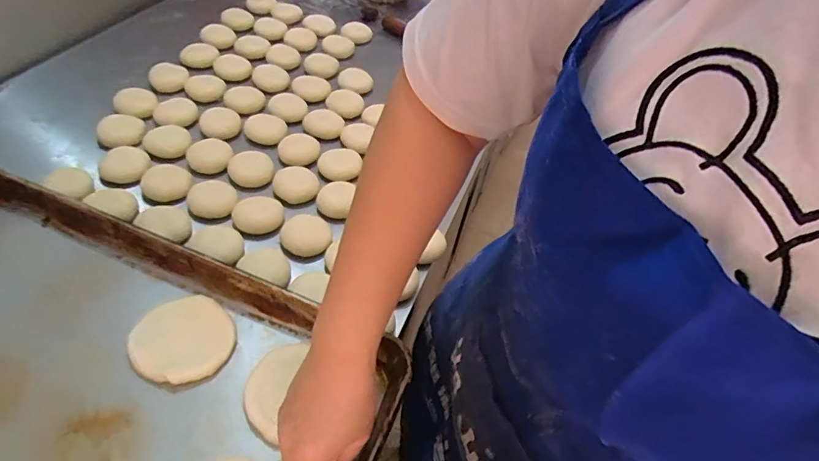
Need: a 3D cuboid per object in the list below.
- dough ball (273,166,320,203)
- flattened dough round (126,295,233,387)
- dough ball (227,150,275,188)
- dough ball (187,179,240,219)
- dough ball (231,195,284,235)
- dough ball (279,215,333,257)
[{"bbox_3d":[-0.169,-0.069,0.696,0.063,0.022,0.053,-11,52,-18],"label":"dough ball"},{"bbox_3d":[-0.234,0.114,0.489,0.089,0.024,0.092,5,49,-5],"label":"flattened dough round"},{"bbox_3d":[-0.244,-0.096,0.722,0.065,0.017,0.064,5,49,-5],"label":"dough ball"},{"bbox_3d":[-0.278,-0.047,0.661,0.063,0.028,0.055,-16,54,-22],"label":"dough ball"},{"bbox_3d":[-0.211,-0.023,0.653,0.064,0.016,0.060,5,49,-5],"label":"dough ball"},{"bbox_3d":[-0.140,0.007,0.632,0.066,0.024,0.052,-1,50,-10],"label":"dough ball"}]

